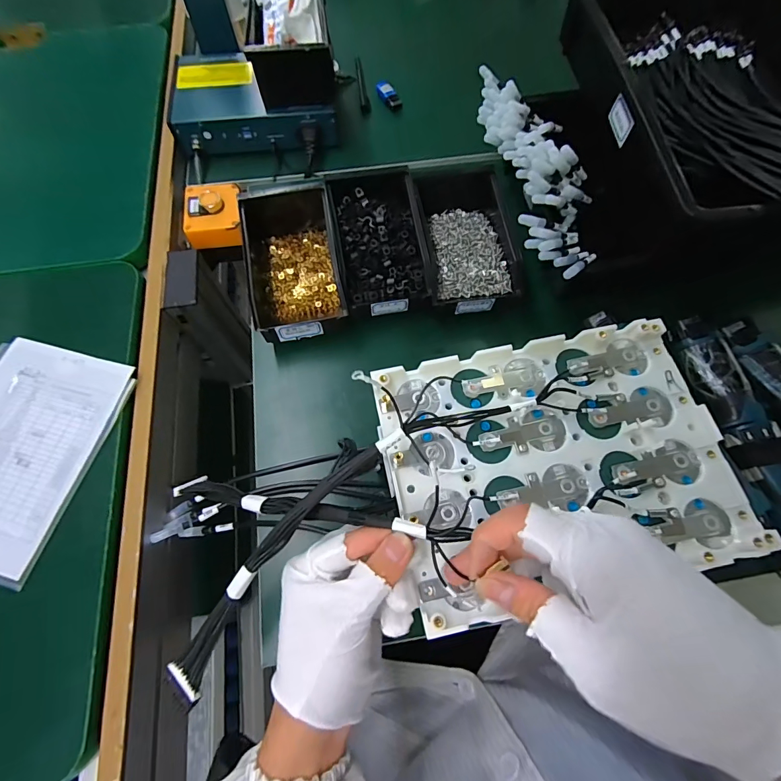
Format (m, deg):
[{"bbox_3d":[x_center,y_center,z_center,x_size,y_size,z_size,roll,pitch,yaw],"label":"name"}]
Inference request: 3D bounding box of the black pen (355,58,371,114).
[{"bbox_3d":[-0.047,-0.502,0.656,0.015,0.016,0.123,-8,68,-3],"label":"black pen"}]

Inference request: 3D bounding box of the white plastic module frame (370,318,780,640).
[{"bbox_3d":[0.116,0.044,0.276,0.231,0.027,0.171,-11,68,-6],"label":"white plastic module frame"}]

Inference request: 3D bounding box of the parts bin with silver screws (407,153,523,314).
[{"bbox_3d":[0.087,-0.190,0.497,0.111,0.078,0.206,-8,68,-3],"label":"parts bin with silver screws"}]

